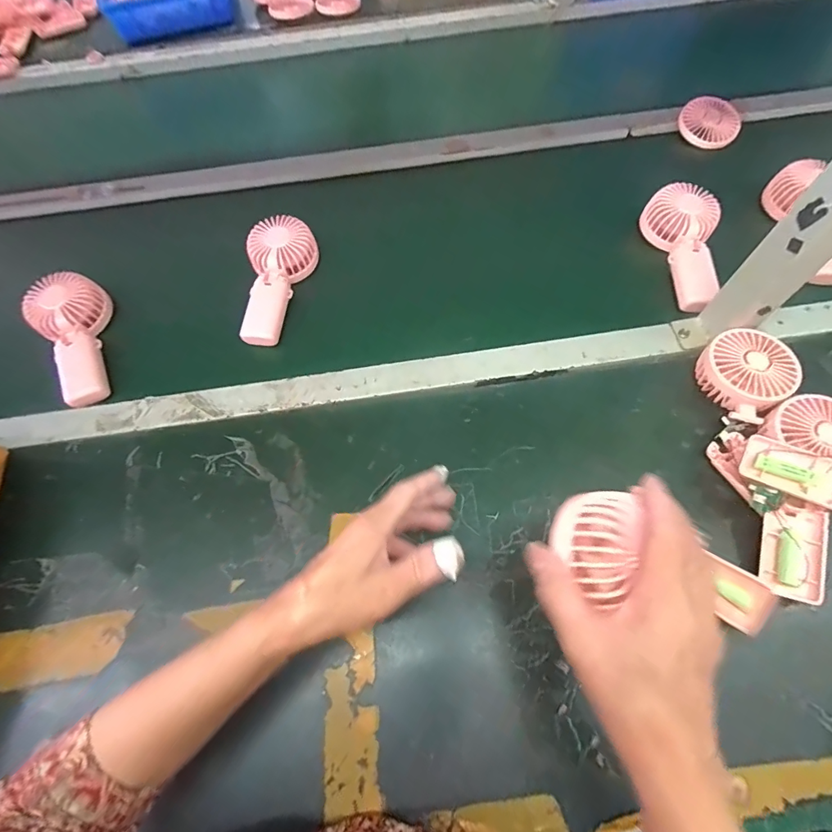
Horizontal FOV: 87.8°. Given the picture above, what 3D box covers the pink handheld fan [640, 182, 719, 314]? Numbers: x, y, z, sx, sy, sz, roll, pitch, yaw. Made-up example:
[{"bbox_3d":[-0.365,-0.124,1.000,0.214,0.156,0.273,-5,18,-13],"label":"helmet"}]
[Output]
[{"bbox_3d":[0.331,-0.212,0.537,0.081,0.043,0.168,10,65,7],"label":"pink handheld fan"}]

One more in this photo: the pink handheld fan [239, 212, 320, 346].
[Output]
[{"bbox_3d":[-0.176,-0.169,0.549,0.079,0.054,0.170,1,64,3],"label":"pink handheld fan"}]

